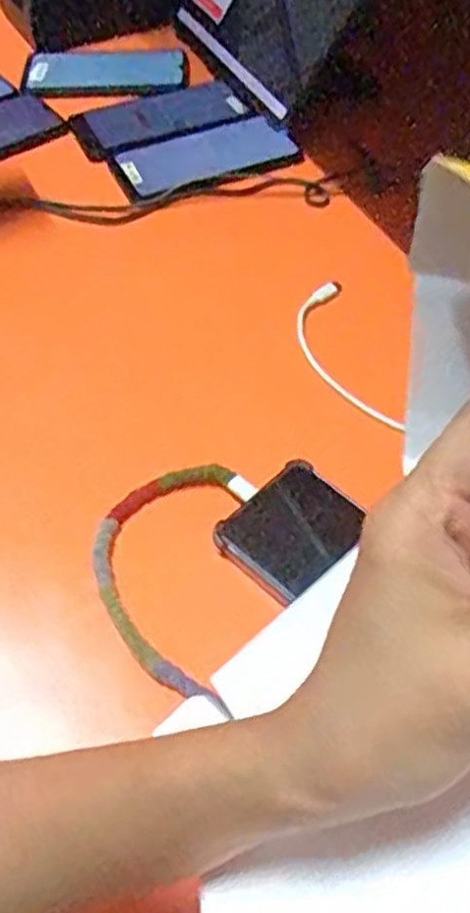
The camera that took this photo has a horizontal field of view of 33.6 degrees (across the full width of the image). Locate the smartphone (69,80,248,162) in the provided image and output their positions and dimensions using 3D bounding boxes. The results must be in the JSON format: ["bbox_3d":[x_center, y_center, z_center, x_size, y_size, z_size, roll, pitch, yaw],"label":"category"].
[{"bbox_3d":[-0.070,-0.324,0.739,0.162,0.019,0.060,-20,56,-16],"label":"smartphone"}]

